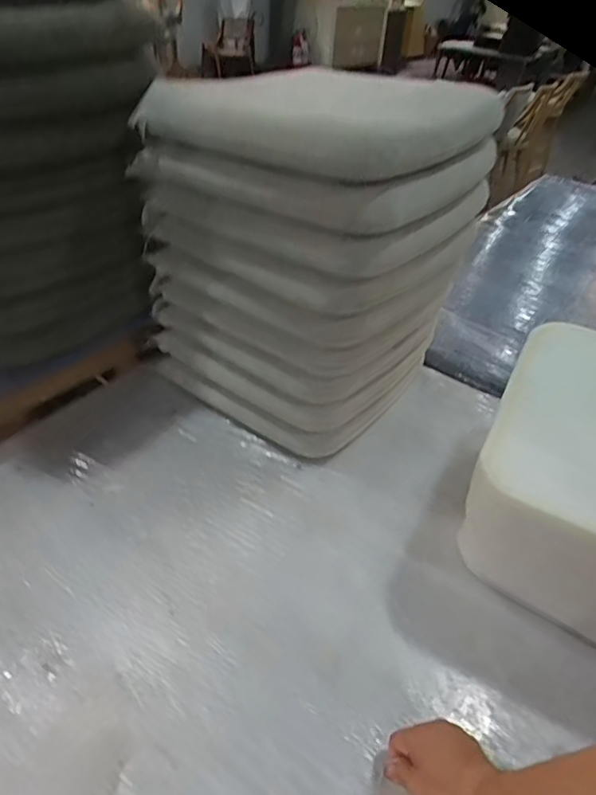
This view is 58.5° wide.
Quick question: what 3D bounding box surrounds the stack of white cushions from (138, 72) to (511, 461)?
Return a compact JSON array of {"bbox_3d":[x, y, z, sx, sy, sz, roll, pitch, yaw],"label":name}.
[{"bbox_3d":[0.031,-0.254,0.964,0.456,0.534,0.411,28,43,26],"label":"stack of white cushions"}]

